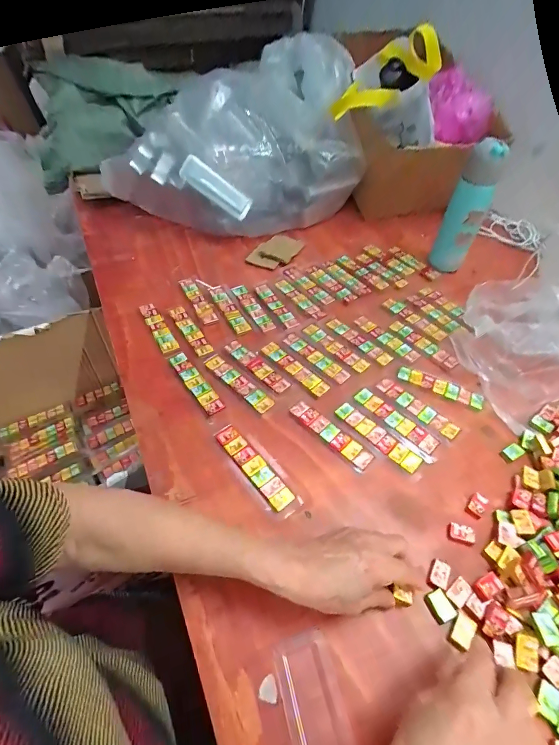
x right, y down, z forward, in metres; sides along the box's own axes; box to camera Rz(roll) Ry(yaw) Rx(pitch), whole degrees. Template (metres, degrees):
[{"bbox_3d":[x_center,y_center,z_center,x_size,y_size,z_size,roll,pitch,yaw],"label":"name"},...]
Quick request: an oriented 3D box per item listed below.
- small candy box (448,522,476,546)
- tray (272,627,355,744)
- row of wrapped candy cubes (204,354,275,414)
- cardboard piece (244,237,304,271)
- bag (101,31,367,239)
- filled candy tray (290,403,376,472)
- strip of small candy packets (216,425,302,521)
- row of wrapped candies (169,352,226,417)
[{"bbox_3d":[0.196,0.172,0.388,0.028,0.011,0.018,14,50,9],"label":"small candy box"},{"bbox_3d":[0.034,0.288,0.288,0.047,0.010,0.132,-12,51,-13],"label":"tray"},{"bbox_3d":[-0.058,0.013,0.499,0.025,0.004,0.122,-35,60,-28],"label":"row of wrapped candy cubes"},{"bbox_3d":[-0.006,-0.239,0.714,0.069,0.010,0.120,21,52,14],"label":"cardboard piece"},{"bbox_3d":[-0.093,-0.457,0.730,0.484,0.264,0.260,-13,52,-14],"label":"bag"},{"bbox_3d":[0.064,0.076,0.458,0.028,0.005,0.118,-34,59,-28],"label":"filled candy tray"},{"bbox_3d":[-0.026,0.111,0.424,0.045,0.010,0.128,-29,57,-24],"label":"strip of small candy packets"},{"bbox_3d":[-0.114,0.013,0.499,0.025,0.007,0.115,-29,57,-25],"label":"row of wrapped candies"}]

